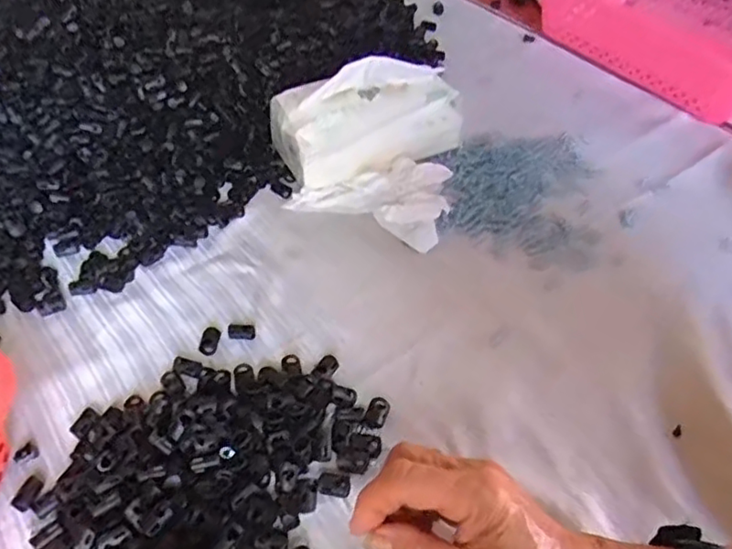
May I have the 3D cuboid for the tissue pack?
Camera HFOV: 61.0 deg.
[{"bbox_3d":[-0.004,-0.120,0.565,0.177,0.093,0.159,6,49,6],"label":"tissue pack"}]

